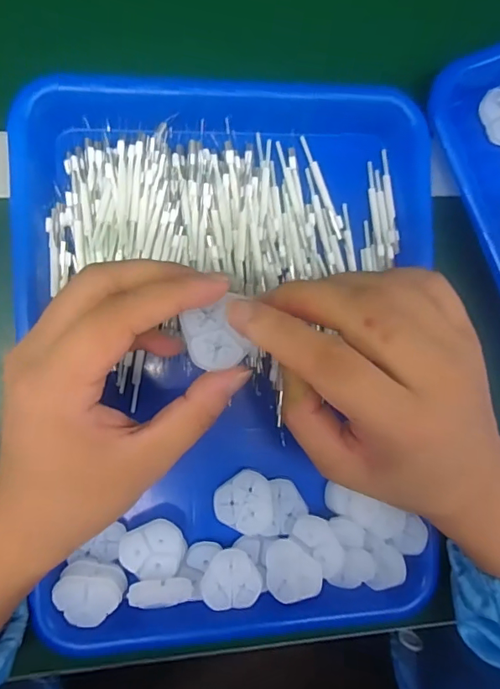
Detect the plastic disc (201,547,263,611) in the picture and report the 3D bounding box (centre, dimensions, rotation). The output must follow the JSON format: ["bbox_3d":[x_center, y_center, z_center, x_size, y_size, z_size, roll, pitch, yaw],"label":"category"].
[{"bbox_3d":[-0.011,0.147,0.298,0.034,0.007,0.034,33,86,-7],"label":"plastic disc"}]

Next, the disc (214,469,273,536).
[{"bbox_3d":[-0.004,0.099,0.301,0.036,0.004,0.038,4,83,2],"label":"disc"}]

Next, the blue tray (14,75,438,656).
[{"bbox_3d":[-0.009,0.012,0.301,0.241,0.030,0.348,-1,91,-8],"label":"blue tray"}]

